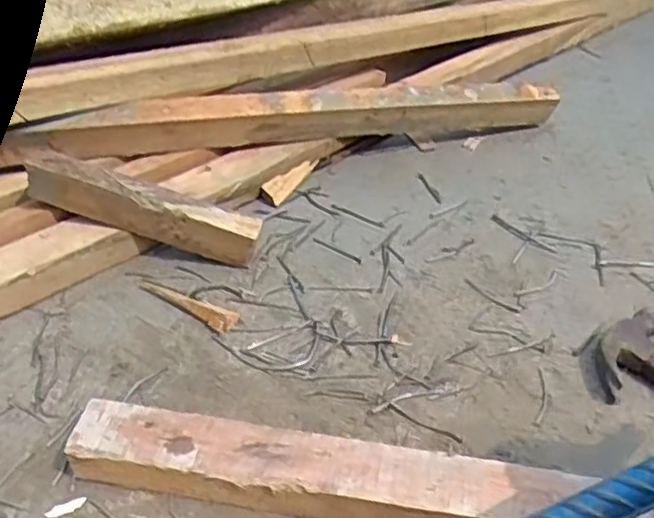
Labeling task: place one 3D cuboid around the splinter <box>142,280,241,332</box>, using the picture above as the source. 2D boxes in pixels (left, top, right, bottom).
[{"bbox_3d":[-0.154,0.047,0.766,0.129,0.012,0.029,19,41,21],"label":"splinter"}]

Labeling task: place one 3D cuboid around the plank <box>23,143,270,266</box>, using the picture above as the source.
[{"bbox_3d":[-0.203,-0.056,0.797,0.252,0.072,0.034,18,38,-5],"label":"plank"}]

